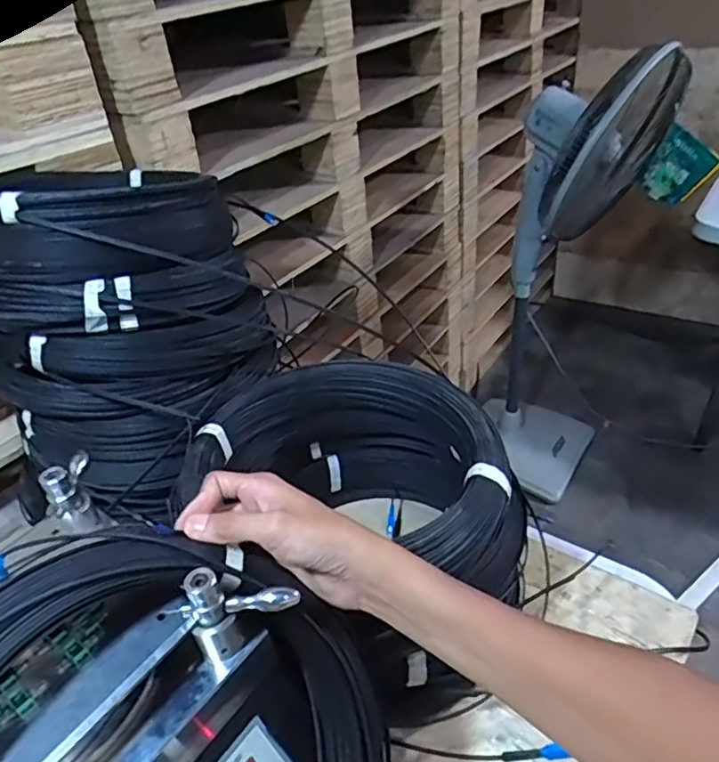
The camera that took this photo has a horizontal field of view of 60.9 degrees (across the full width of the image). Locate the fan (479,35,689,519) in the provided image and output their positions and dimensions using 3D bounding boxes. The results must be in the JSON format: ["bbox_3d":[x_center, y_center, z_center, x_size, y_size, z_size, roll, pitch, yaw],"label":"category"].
[{"bbox_3d":[0.526,-0.230,1.584,0.305,1.132,0.424,3,37,12],"label":"fan"}]

